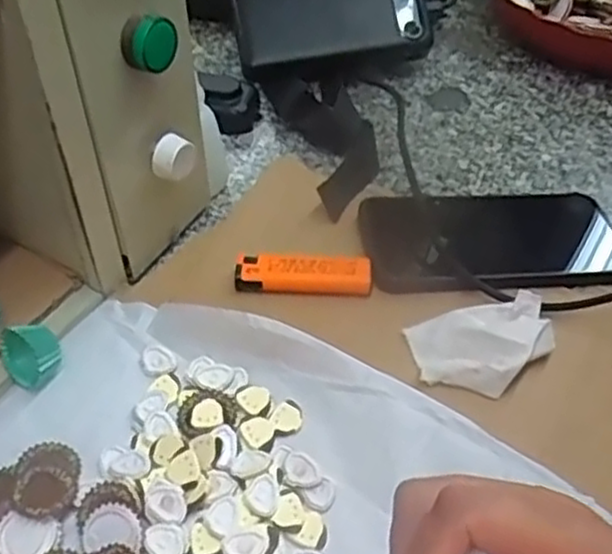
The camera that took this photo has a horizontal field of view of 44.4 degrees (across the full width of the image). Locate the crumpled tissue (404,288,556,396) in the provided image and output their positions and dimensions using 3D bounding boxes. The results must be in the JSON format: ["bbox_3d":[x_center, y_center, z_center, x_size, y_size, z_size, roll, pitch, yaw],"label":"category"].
[{"bbox_3d":[0.098,0.034,0.404,0.076,0.017,0.057,-8,47,-8],"label":"crumpled tissue"}]

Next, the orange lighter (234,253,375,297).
[{"bbox_3d":[-0.002,-0.002,0.442,0.079,0.018,0.022,1,47,1],"label":"orange lighter"}]

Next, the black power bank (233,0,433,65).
[{"bbox_3d":[0.024,-0.205,0.597,0.153,0.021,0.070,-11,86,-7],"label":"black power bank"}]

